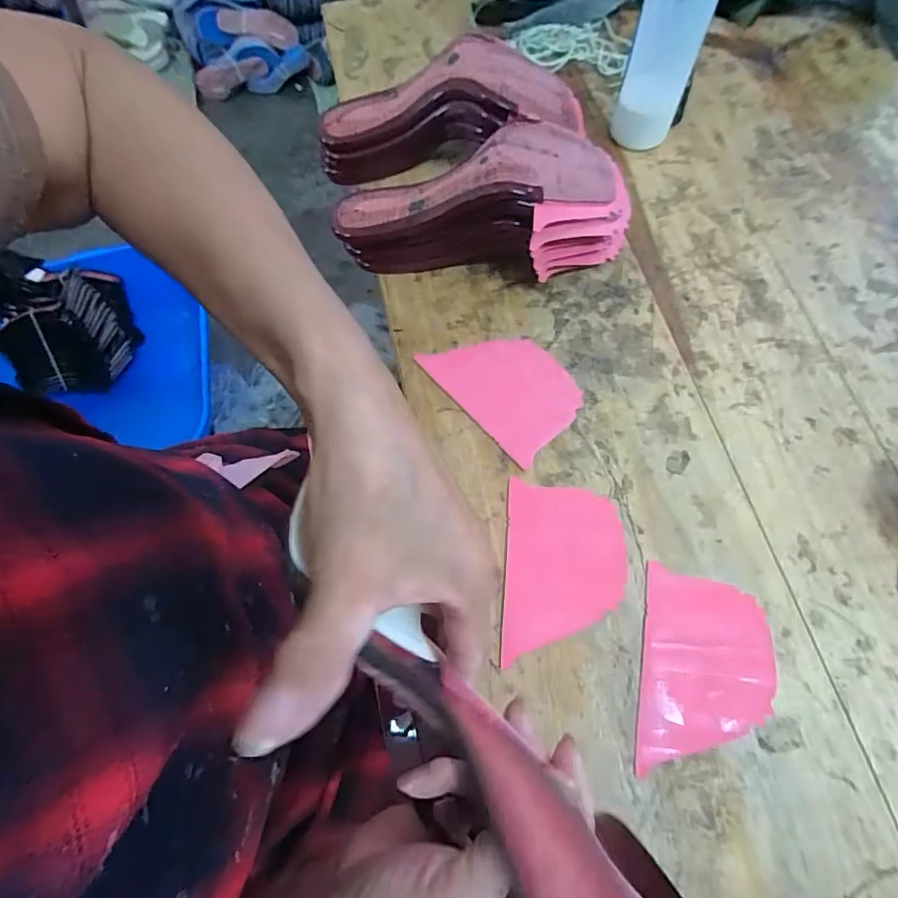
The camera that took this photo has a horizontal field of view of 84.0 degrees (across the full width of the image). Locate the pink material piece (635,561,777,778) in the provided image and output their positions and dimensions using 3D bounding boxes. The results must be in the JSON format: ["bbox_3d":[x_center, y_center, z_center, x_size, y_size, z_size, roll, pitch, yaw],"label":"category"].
[{"bbox_3d":[0.179,0.155,0.344,0.088,0.004,0.126,11,70,5],"label":"pink material piece"}]

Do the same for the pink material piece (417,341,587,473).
[{"bbox_3d":[0.049,-0.058,0.425,0.089,0.004,0.124,-41,74,-14],"label":"pink material piece"}]

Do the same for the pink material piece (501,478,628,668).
[{"bbox_3d":[0.086,0.089,0.371,0.087,0.004,0.124,3,70,5],"label":"pink material piece"}]

